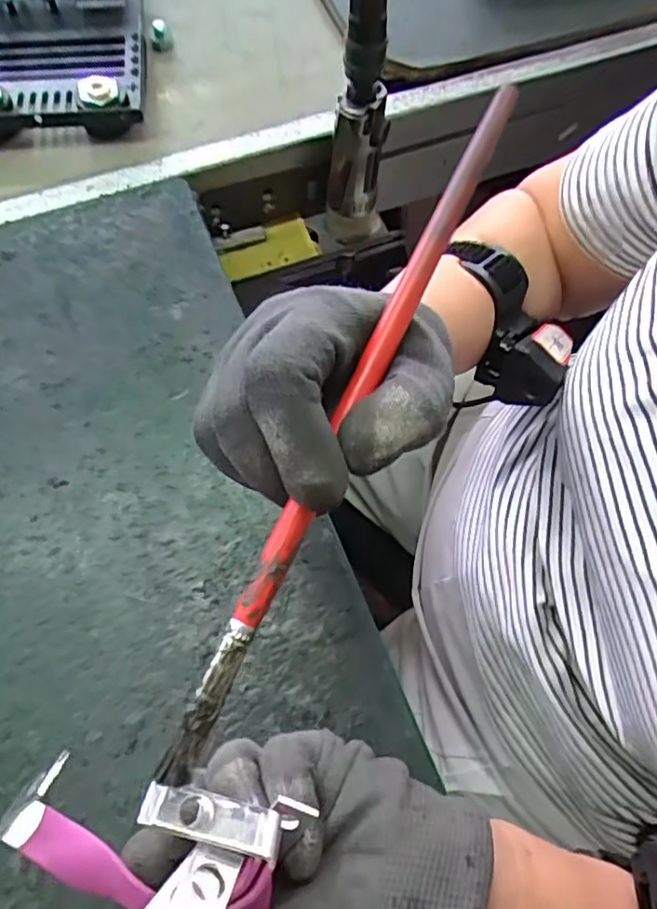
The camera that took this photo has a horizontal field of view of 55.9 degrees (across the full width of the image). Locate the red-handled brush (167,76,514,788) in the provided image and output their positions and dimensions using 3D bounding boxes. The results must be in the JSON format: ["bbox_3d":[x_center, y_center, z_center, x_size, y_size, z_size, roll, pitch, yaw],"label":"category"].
[{"bbox_3d":[0.010,-0.020,0.214,0.009,0.012,0.266,25,78,8],"label":"red-handled brush"}]

